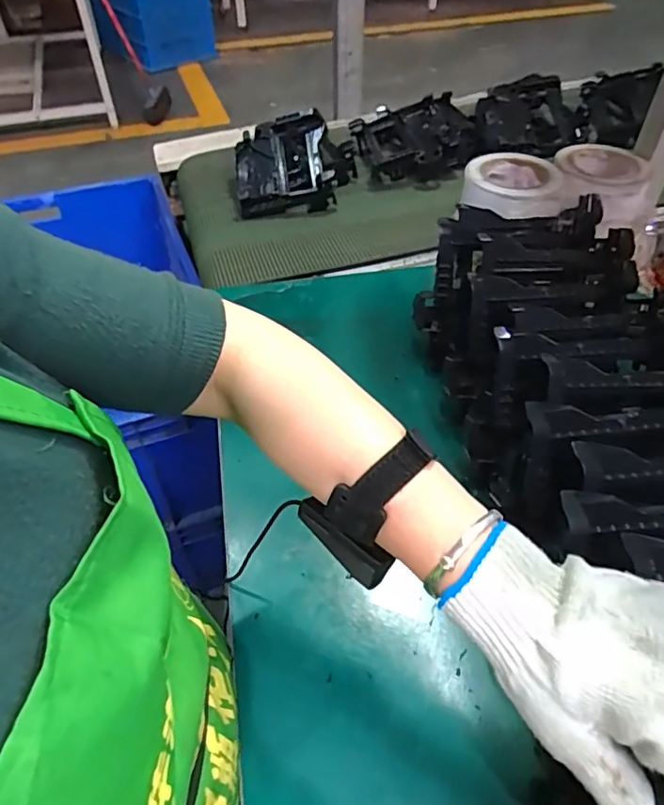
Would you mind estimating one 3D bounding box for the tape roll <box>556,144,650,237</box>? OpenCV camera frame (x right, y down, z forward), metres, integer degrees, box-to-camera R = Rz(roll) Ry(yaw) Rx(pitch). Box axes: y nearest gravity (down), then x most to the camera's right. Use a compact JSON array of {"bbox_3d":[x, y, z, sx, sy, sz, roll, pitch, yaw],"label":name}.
[{"bbox_3d":[0.340,-0.271,0.715,0.122,0.065,0.123,2,48,3],"label":"tape roll"}]

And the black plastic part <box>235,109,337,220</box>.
[{"bbox_3d":[-0.083,-0.406,0.969,0.167,0.112,0.170,-6,48,-5],"label":"black plastic part"}]

